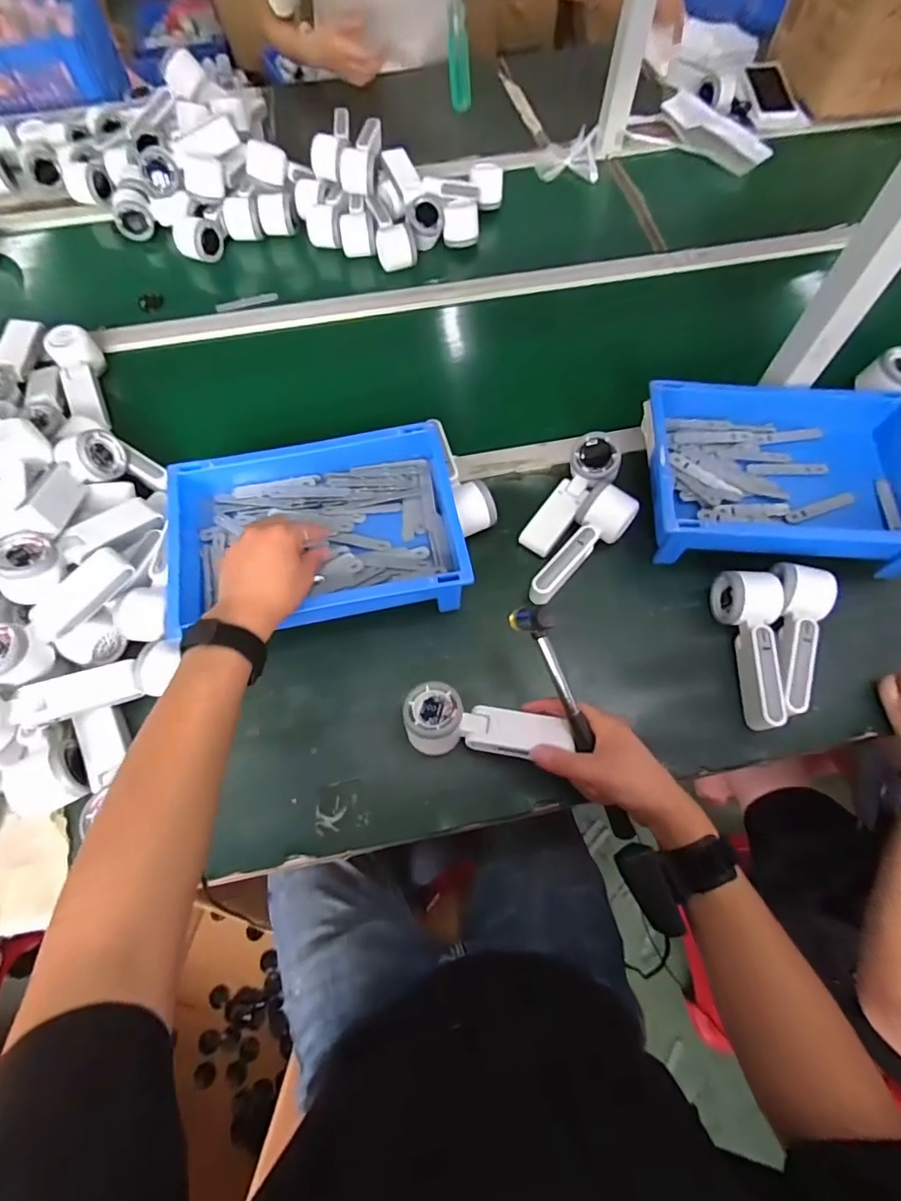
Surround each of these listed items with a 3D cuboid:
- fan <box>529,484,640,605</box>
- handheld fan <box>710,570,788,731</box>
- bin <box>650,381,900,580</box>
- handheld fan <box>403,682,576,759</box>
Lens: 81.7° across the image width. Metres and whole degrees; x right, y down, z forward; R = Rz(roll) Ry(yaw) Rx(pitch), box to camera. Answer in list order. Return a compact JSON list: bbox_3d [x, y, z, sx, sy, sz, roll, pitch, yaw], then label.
[{"bbox_3d":[0.151,-0.060,0.601,0.057,0.050,0.165,34,70,15],"label":"fan"},{"bbox_3d":[0.316,0.049,0.547,0.057,0.052,0.164,7,65,4],"label":"handheld fan"},{"bbox_3d":[0.390,-0.155,0.622,0.305,0.081,0.237,4,65,3],"label":"bin"},{"bbox_3d":[0.035,0.124,0.519,0.159,0.052,0.058,7,65,4],"label":"handheld fan"}]

